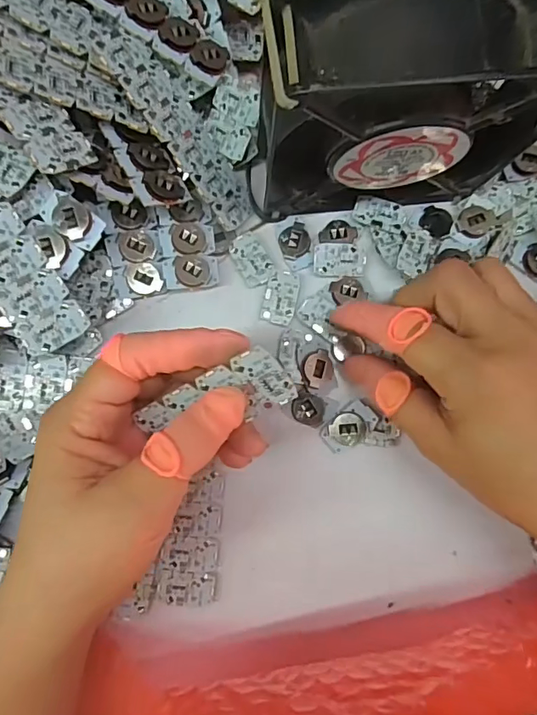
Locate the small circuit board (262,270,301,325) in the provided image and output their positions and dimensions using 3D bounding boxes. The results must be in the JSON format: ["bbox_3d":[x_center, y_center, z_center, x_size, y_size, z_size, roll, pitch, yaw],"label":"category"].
[{"bbox_3d":[0.007,-0.034,0.270,0.018,0.004,0.030,11,86,-2],"label":"small circuit board"}]

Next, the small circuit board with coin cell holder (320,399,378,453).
[{"bbox_3d":[0.044,0.039,0.266,0.019,0.009,0.029,44,85,1],"label":"small circuit board with coin cell holder"}]

